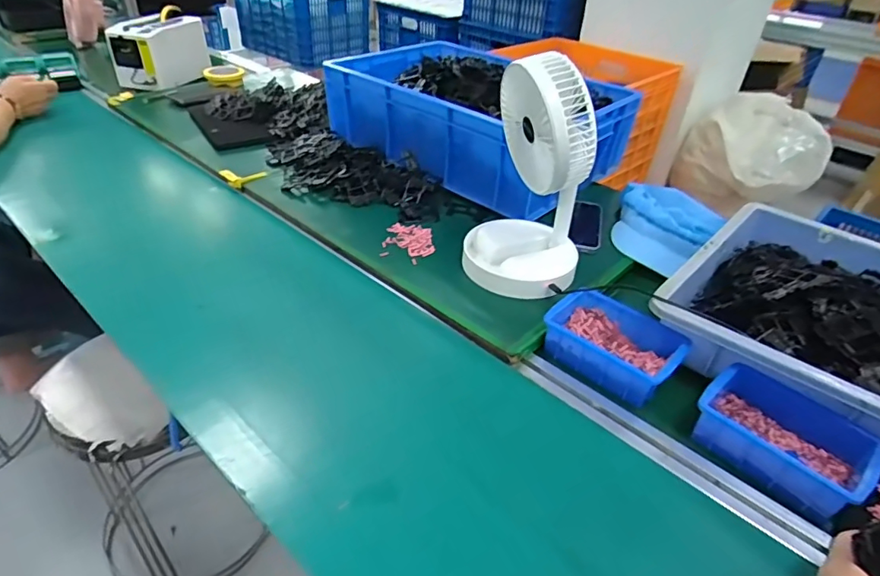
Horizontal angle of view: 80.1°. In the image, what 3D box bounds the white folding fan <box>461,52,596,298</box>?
[{"bbox_3d":[0.121,-0.142,0.684,0.155,0.289,0.150,7,37,4],"label":"white folding fan"}]

